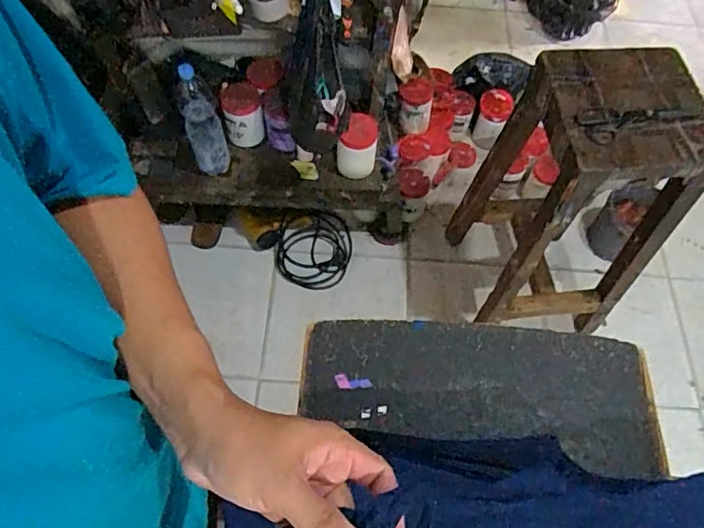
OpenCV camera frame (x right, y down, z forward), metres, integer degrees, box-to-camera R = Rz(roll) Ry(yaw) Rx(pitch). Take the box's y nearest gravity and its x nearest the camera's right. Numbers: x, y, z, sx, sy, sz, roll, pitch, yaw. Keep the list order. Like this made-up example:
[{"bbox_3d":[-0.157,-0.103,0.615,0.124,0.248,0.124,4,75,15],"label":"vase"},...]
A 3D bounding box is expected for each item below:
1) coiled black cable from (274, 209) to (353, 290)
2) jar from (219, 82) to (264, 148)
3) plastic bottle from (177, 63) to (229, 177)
[{"bbox_3d":[-0.117,-0.047,1.639,0.219,0.091,0.227,13,62,5],"label":"coiled black cable"},{"bbox_3d":[-0.293,-0.392,1.470,0.107,0.166,0.099,-5,62,-5],"label":"jar"},{"bbox_3d":[-0.371,-0.359,1.318,0.083,0.326,0.082,-11,62,-8],"label":"plastic bottle"}]

